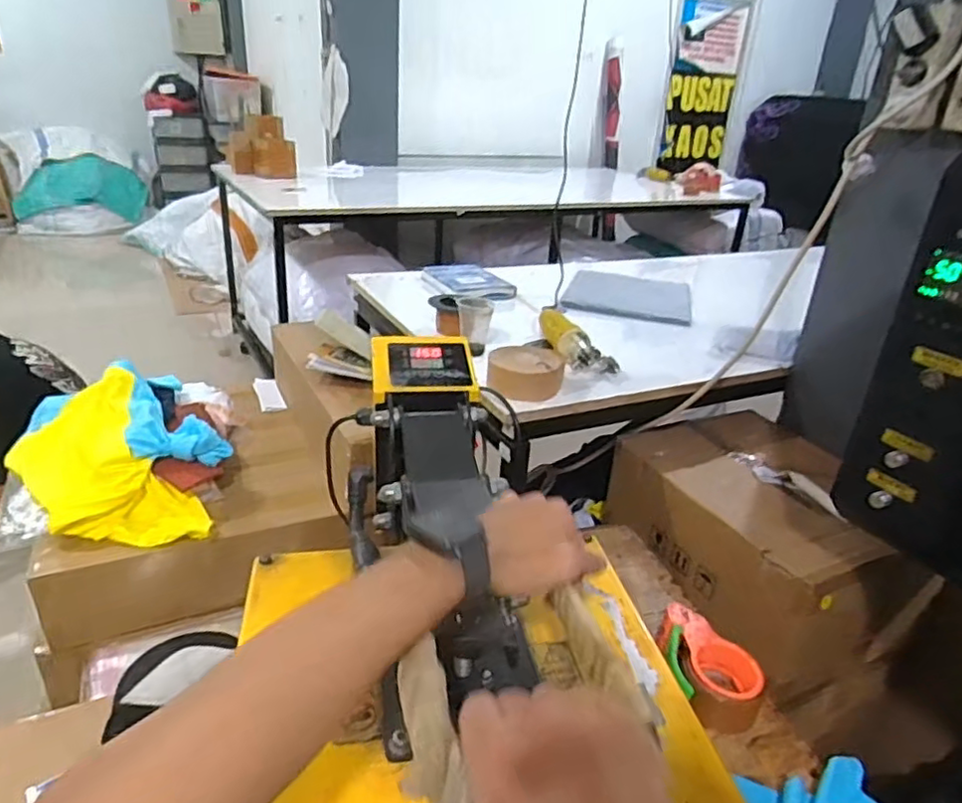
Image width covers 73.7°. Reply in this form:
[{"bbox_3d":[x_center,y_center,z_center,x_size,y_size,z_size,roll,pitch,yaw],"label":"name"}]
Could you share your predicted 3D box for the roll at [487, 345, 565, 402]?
[{"bbox_3d":[0.072,-0.047,1.036,0.122,0.051,0.112,6,26,4],"label":"roll"}]

